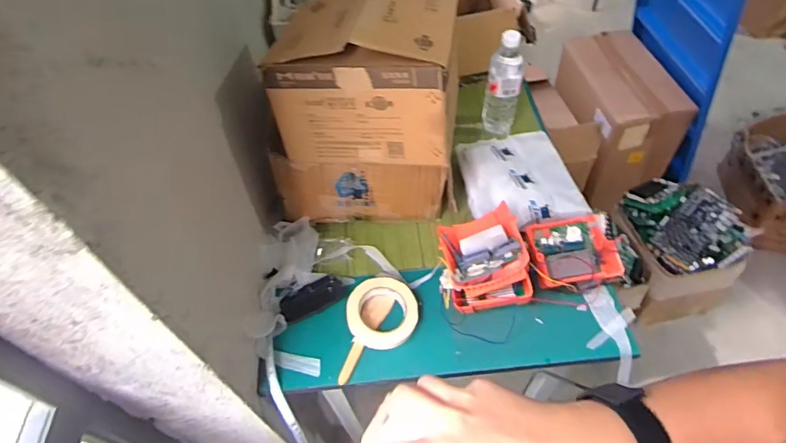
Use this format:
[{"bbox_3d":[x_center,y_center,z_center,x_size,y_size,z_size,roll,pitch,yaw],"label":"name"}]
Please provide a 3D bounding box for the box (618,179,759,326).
[{"bbox_3d":[0.854,0.066,1.435,0.312,0.454,0.339,-13,52,-4],"label":"box"}]

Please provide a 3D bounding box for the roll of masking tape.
[{"bbox_3d":[-0.018,0.152,0.786,0.117,0.022,0.117,0,69,0],"label":"roll of masking tape"}]

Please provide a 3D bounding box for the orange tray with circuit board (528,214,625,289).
[{"bbox_3d":[0.298,0.048,0.796,0.143,0.045,0.130,-7,52,0],"label":"orange tray with circuit board"}]

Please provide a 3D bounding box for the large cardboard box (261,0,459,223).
[{"bbox_3d":[-0.044,-0.206,0.811,0.290,0.342,0.264,3,53,8],"label":"large cardboard box"}]

